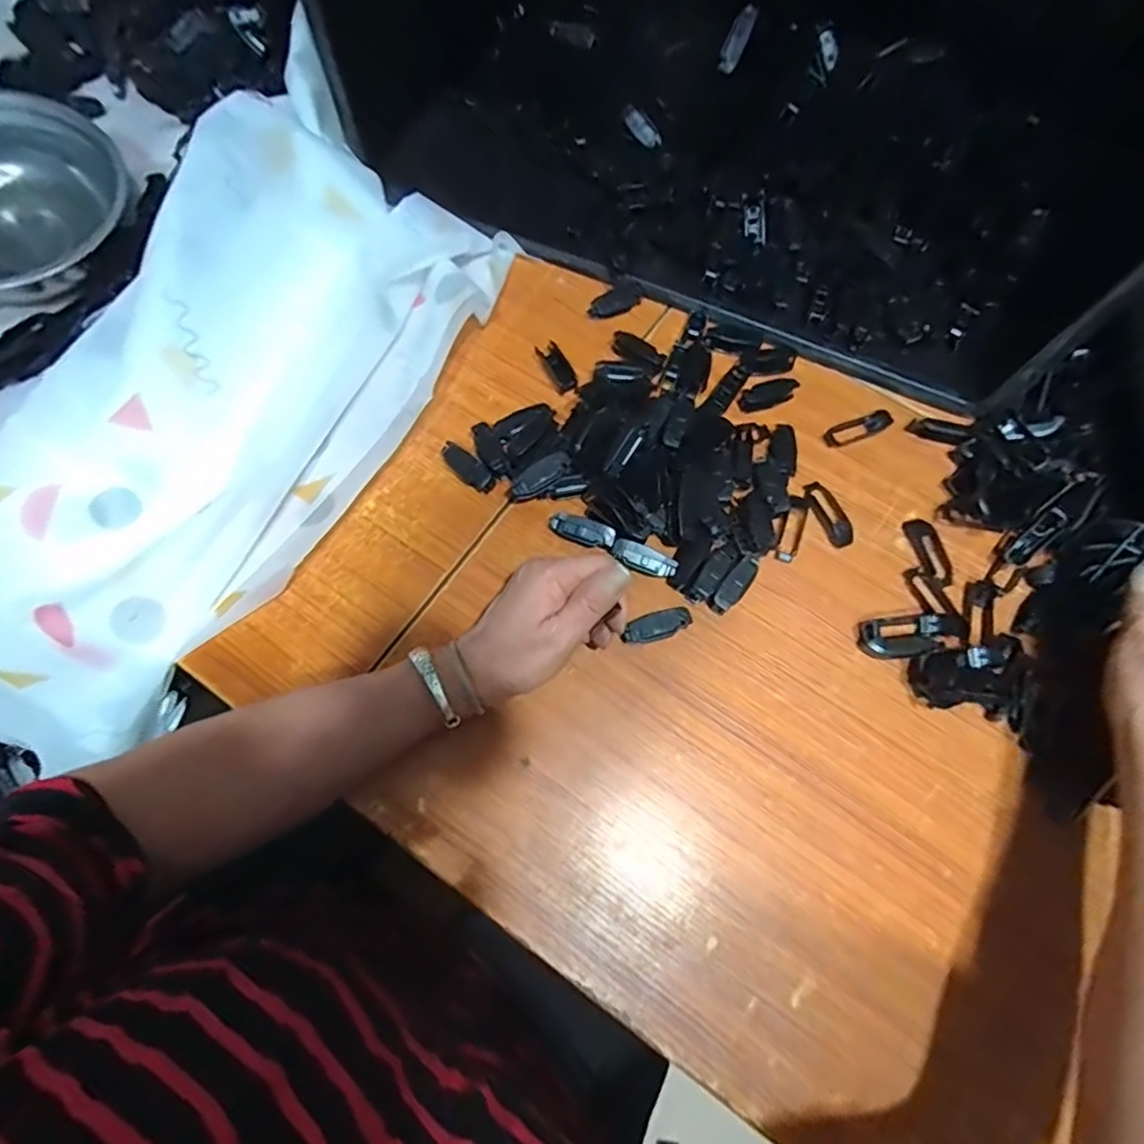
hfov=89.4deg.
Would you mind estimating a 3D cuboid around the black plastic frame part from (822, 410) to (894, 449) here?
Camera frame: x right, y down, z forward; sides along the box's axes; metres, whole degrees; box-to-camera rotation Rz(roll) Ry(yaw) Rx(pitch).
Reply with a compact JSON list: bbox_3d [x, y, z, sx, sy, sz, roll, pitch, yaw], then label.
[{"bbox_3d":[0.238,-0.120,0.481,0.058,0.012,0.018,-19,72,-8],"label":"black plastic frame part"}]

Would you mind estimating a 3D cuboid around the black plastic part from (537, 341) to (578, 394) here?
[{"bbox_3d":[-0.012,-0.171,0.487,0.015,0.016,0.047,-28,73,-11],"label":"black plastic part"}]

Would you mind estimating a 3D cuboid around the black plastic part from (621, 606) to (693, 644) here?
[{"bbox_3d":[0.061,0.040,0.416,0.050,0.018,0.018,-18,71,-7],"label":"black plastic part"}]

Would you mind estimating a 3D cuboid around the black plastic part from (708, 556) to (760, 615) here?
[{"bbox_3d":[0.121,0.010,0.426,0.018,0.013,0.048,38,74,12],"label":"black plastic part"}]

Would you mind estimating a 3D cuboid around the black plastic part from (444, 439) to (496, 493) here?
[{"bbox_3d":[-0.082,-0.082,0.451,0.019,0.015,0.050,-39,75,-14],"label":"black plastic part"}]

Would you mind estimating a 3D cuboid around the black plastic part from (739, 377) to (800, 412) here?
[{"bbox_3d":[0.164,-0.150,0.486,0.052,0.006,0.023,-15,71,-6],"label":"black plastic part"}]

